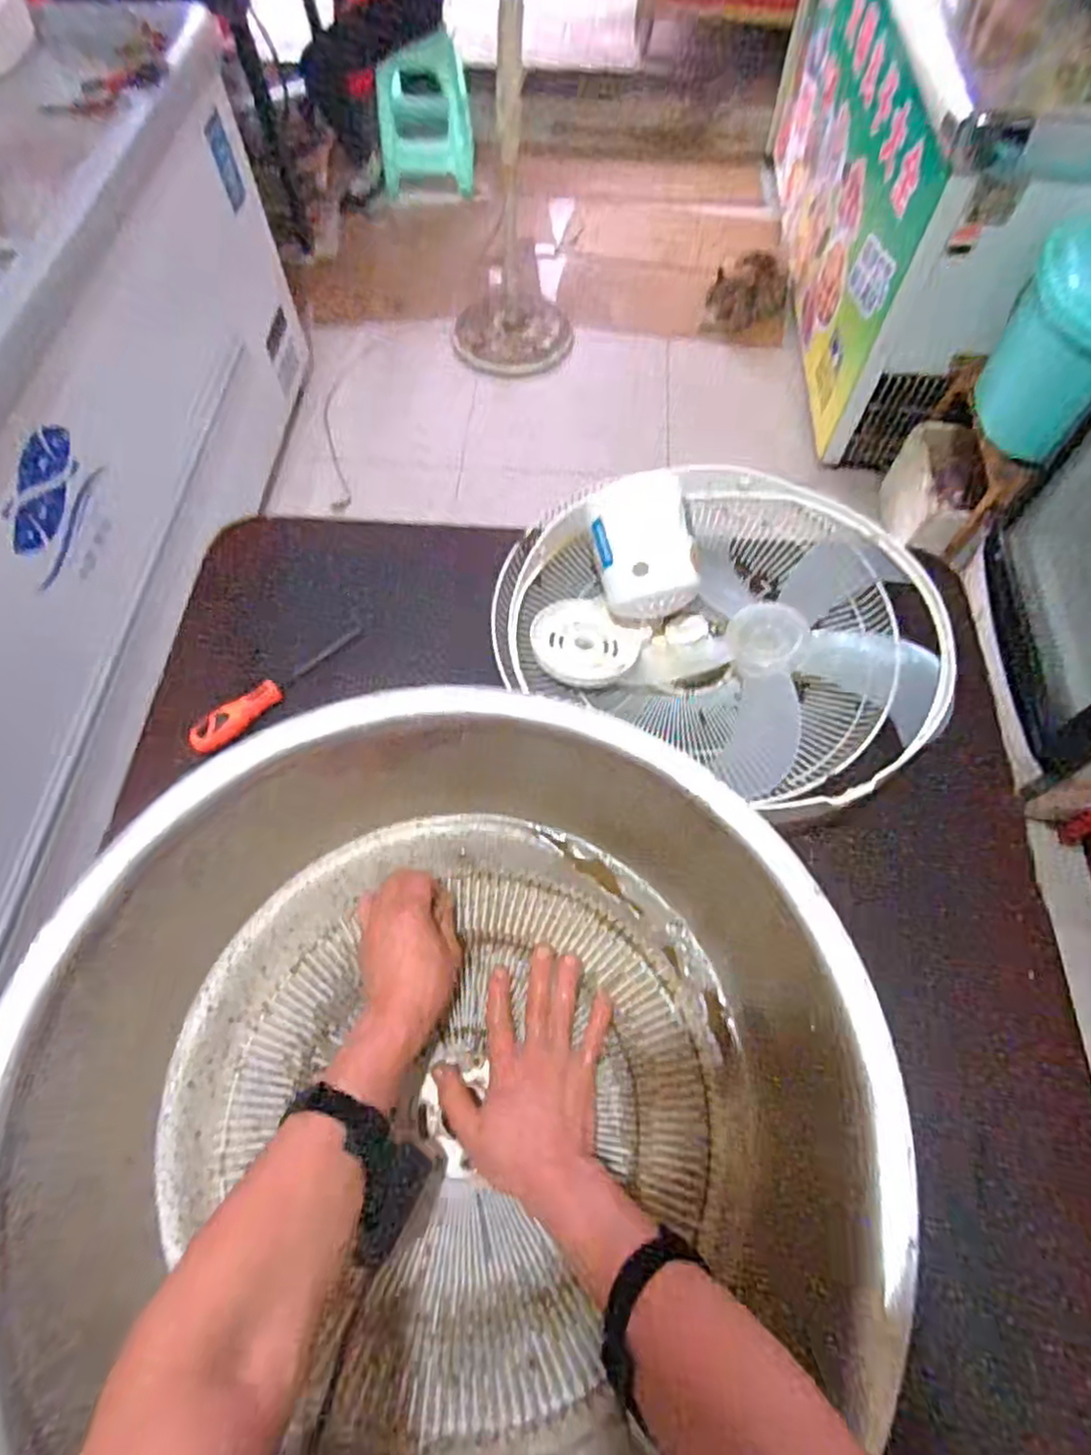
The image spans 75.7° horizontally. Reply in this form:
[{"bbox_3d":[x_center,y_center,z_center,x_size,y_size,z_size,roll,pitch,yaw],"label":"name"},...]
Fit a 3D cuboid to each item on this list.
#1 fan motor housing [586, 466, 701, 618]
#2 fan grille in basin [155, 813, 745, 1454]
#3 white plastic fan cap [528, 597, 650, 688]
[{"bbox_3d":[0.108,-0.195,0.788,0.104,0.090,0.147,-12,89,3],"label":"fan motor housing"},{"bbox_3d":[-0.073,0.283,0.591,0.449,0.045,0.435,0,63,-1],"label":"fan grille in basin"},{"bbox_3d":[0.045,-0.097,0.806,0.120,0.020,0.114,0,63,-1],"label":"white plastic fan cap"}]

